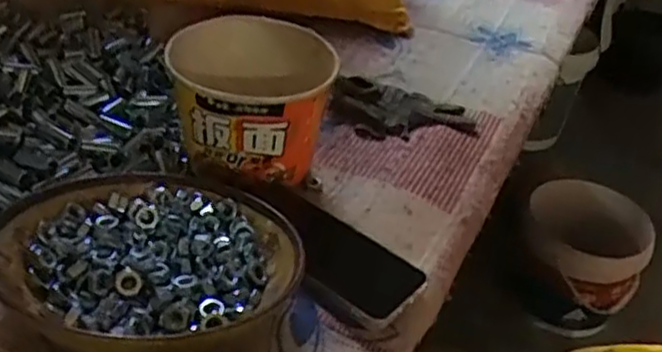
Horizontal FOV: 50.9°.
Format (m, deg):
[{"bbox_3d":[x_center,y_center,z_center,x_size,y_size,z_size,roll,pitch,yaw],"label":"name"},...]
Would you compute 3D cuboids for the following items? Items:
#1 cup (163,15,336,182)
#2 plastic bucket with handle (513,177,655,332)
[{"bbox_3d":[-0.073,-0.062,0.615,0.135,0.105,0.129,4,35,-3],"label":"cup"},{"bbox_3d":[0.423,0.143,1.196,0.194,0.204,0.177,20,37,18],"label":"plastic bucket with handle"}]

